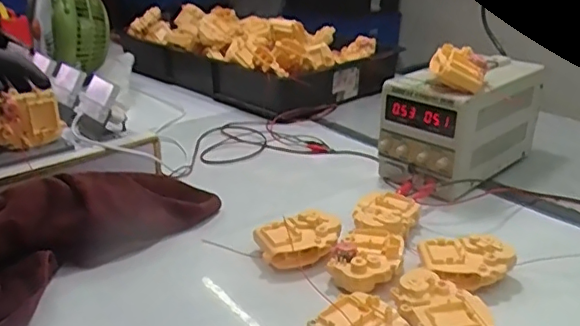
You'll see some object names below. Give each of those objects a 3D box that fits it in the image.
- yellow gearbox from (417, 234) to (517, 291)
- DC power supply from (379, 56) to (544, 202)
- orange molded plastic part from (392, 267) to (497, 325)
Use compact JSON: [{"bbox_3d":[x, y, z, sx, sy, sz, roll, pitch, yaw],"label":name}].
[{"bbox_3d":[0.191,0.109,0.606,0.100,0.039,0.055,1,24,2],"label":"yellow gearbox"},{"bbox_3d":[0.262,-0.068,0.852,0.264,0.168,0.127,-21,32,-39],"label":"DC power supply"},{"bbox_3d":[0.141,0.142,0.531,0.082,0.038,0.094,-3,24,-8],"label":"orange molded plastic part"}]

